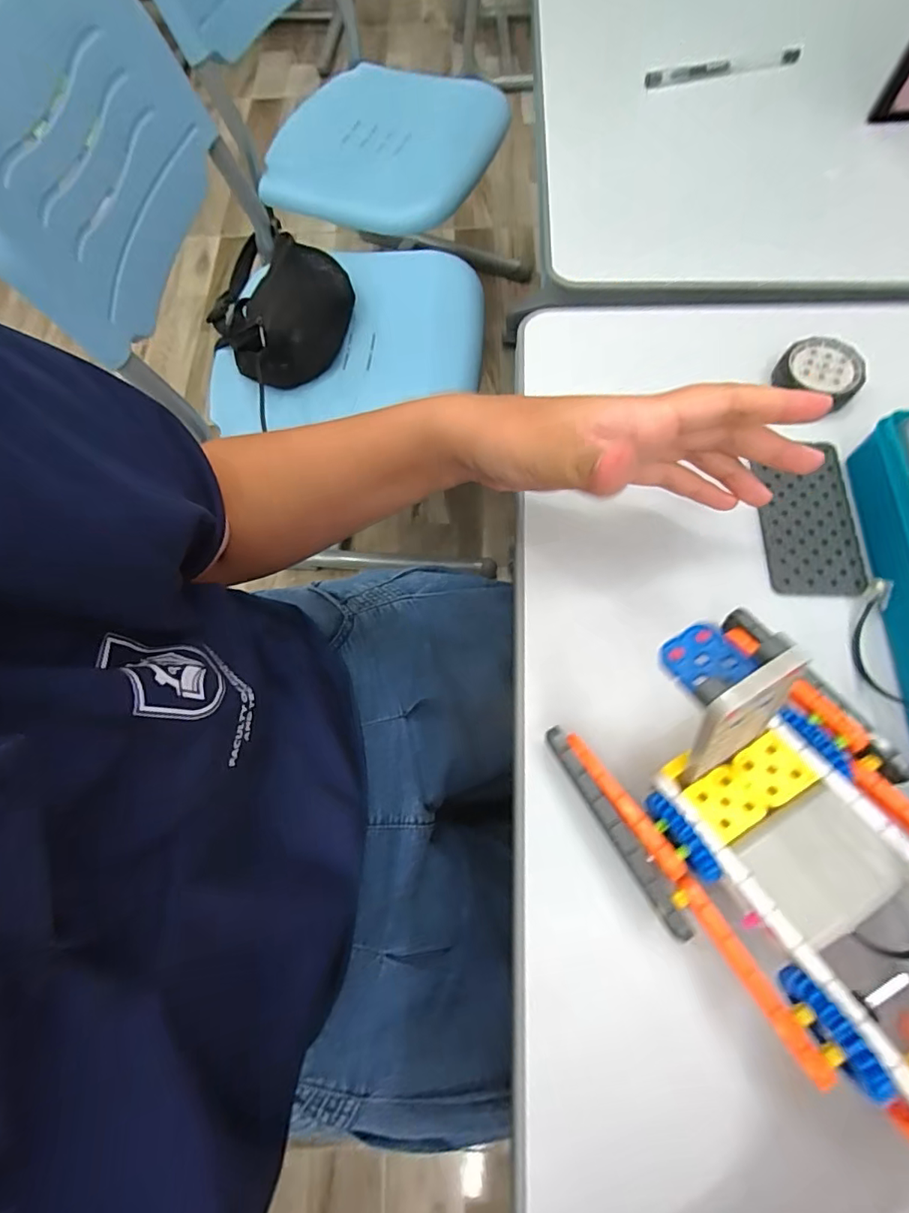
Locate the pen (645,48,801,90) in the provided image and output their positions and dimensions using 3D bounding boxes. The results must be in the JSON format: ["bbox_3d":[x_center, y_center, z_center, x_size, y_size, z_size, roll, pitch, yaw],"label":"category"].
[{"bbox_3d":[0.225,-0.456,0.446,0.131,0.014,0.015,-11,69,-2],"label":"pen"}]

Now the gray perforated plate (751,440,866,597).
[{"bbox_3d":[0.205,-0.050,0.304,0.050,0.008,0.092,2,69,3],"label":"gray perforated plate"}]

